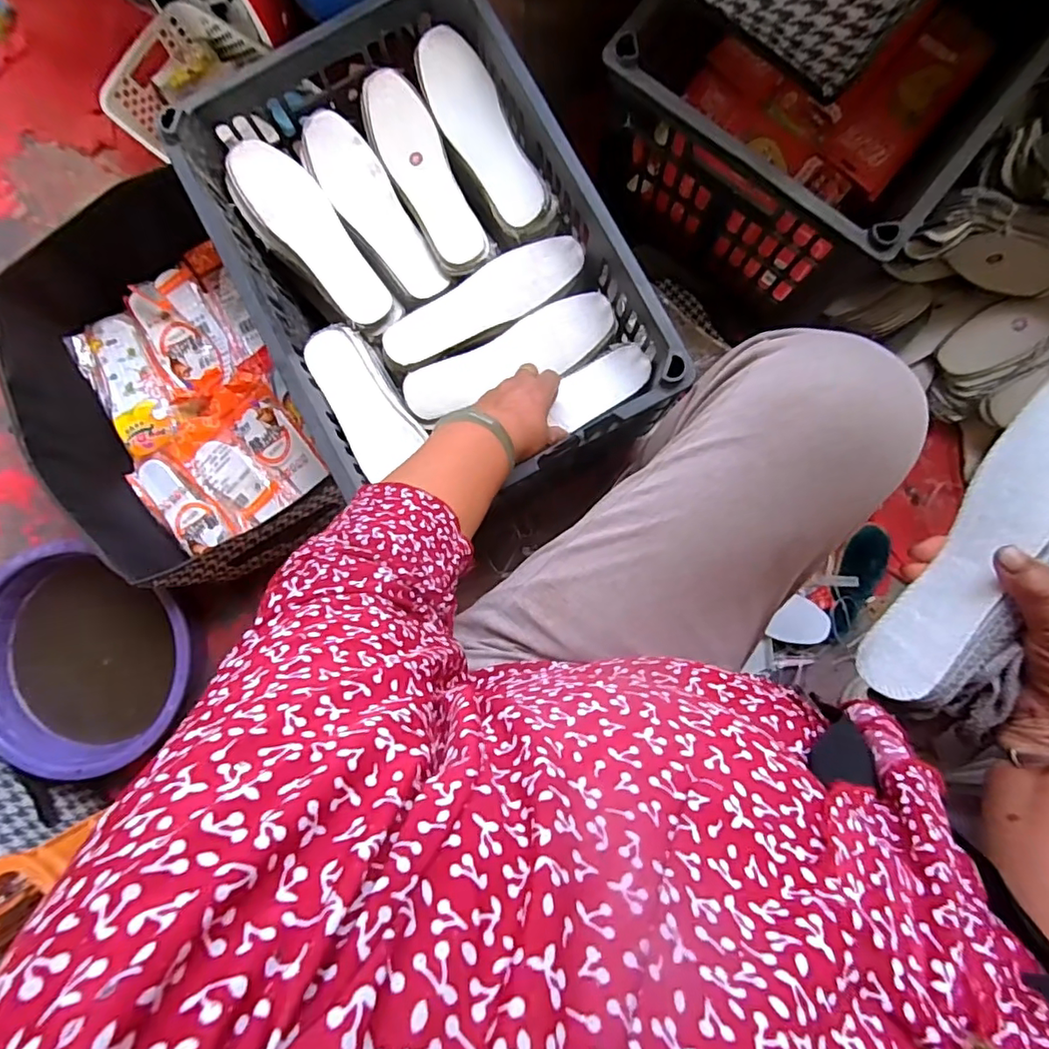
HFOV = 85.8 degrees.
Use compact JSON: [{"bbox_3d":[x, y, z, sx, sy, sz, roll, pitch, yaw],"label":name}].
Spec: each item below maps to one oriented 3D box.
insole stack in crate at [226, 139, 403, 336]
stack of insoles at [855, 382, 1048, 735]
[{"bbox_3d":[-0.227,-0.312,0.622,0.084,0.043,0.243,-43,86,2],"label":"insole stack in crate"},{"bbox_3d":[0.302,0.013,0.339,0.062,0.070,0.231,31,96,4],"label":"stack of insoles"}]

